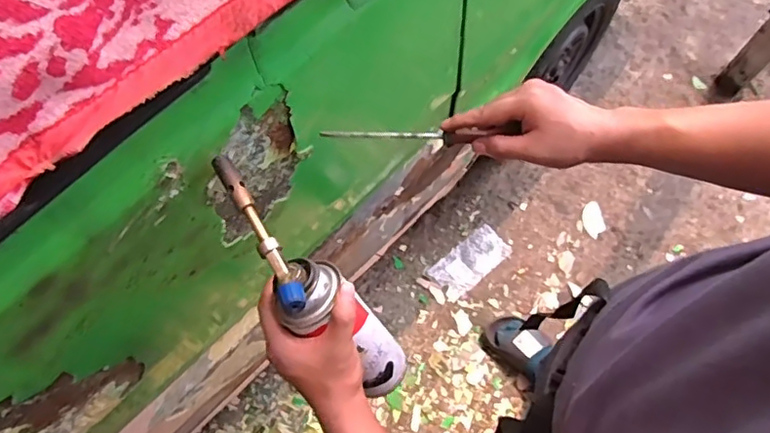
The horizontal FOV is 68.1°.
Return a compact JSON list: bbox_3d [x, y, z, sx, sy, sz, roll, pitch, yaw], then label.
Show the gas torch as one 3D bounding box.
[{"bbox_3d":[-0.057,0.075,0.502,0.060,0.274,0.102,-46,32,-14],"label":"gas torch"}]

